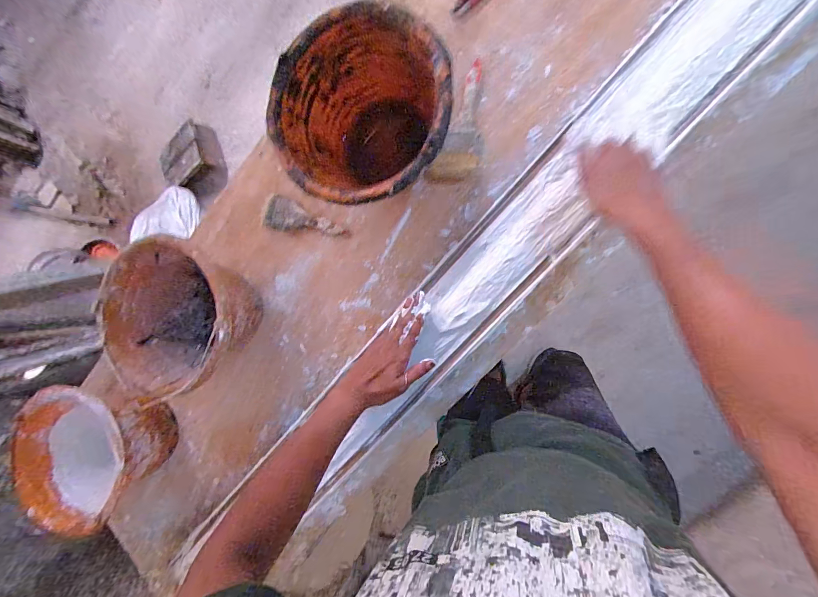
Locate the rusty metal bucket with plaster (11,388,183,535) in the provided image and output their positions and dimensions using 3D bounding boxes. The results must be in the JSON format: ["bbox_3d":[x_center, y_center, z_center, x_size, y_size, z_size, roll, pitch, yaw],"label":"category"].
[{"bbox_3d":[-0.579,0.282,0.698,0.229,0.195,0.229,0,91,14],"label":"rusty metal bucket with plaster"}]

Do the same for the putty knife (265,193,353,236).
[{"bbox_3d":[-0.187,-0.141,0.648,0.161,0.030,0.059,17,95,13],"label":"putty knife"}]

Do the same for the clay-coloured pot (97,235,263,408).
[{"bbox_3d":[-0.377,0.035,0.634,0.238,0.179,0.222,0,91,14],"label":"clay-coloured pot"}]

